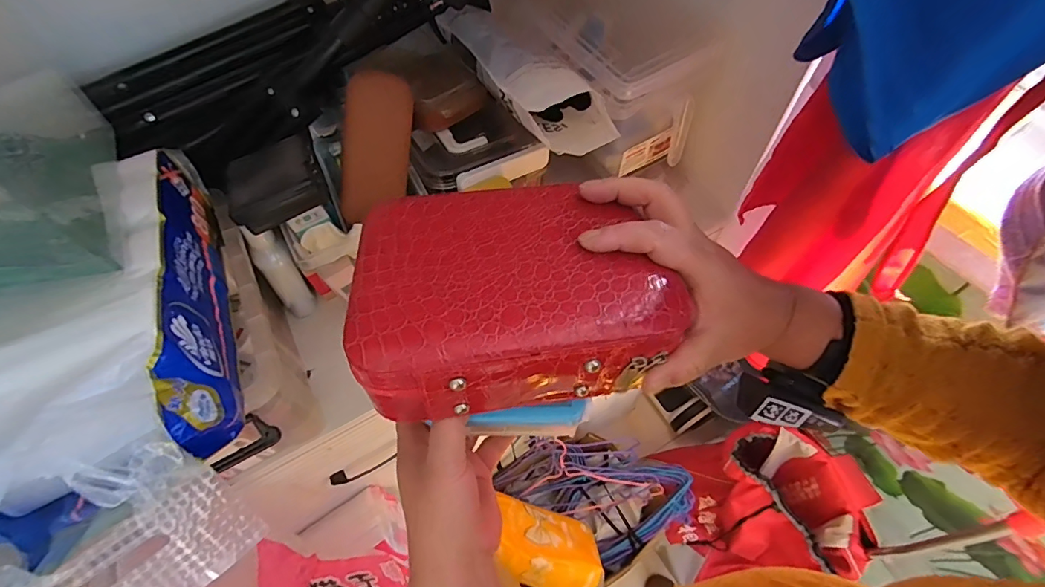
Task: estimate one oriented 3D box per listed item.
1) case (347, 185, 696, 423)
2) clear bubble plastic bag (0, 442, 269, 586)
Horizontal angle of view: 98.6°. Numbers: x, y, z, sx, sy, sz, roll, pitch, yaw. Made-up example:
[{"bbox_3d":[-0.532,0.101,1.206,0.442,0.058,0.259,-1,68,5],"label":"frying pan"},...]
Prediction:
[{"bbox_3d":[-0.005,-0.003,0.290,0.180,0.069,0.139,-10,57,-2],"label":"case"},{"bbox_3d":[-0.243,0.146,0.253,0.146,0.078,0.074,-20,58,-9],"label":"clear bubble plastic bag"}]

